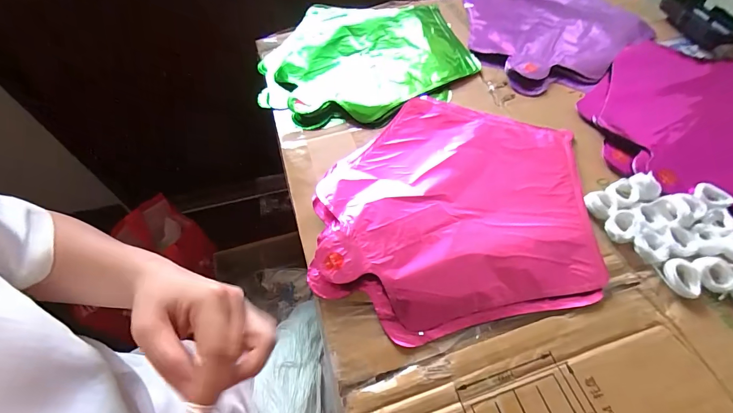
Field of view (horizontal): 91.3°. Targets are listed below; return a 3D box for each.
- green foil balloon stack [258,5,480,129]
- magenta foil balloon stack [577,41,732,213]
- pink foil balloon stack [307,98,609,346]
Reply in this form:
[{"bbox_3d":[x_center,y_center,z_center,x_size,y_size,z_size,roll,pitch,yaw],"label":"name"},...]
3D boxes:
[{"bbox_3d":[-0.007,-0.194,0.465,0.254,0.018,0.256,-13,56,-6],"label":"green foil balloon stack"},{"bbox_3d":[0.358,-0.102,0.380,0.274,0.020,0.225,-20,57,-11],"label":"magenta foil balloon stack"},{"bbox_3d":[0.076,-0.008,0.328,0.229,0.014,0.243,2,56,5],"label":"pink foil balloon stack"}]

